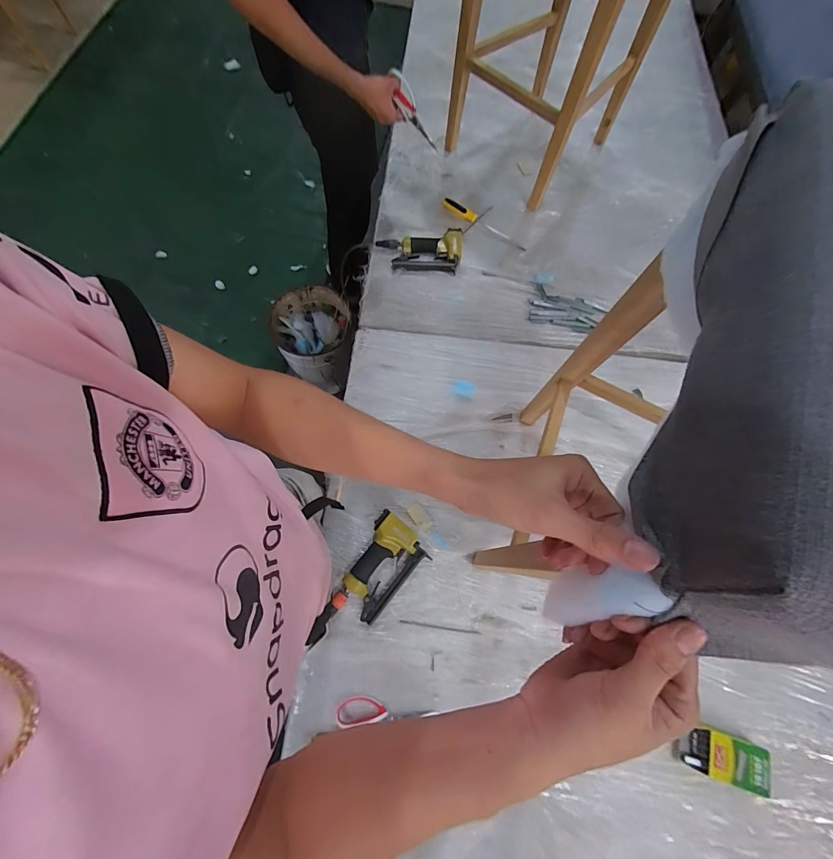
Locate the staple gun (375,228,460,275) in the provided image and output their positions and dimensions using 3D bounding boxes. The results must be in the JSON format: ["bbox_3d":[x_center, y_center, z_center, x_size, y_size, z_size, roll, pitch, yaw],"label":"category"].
[{"bbox_3d":[0.012,-0.489,1.019,0.224,0.042,0.119,-1,71,-3],"label":"staple gun"}]

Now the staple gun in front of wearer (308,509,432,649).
[{"bbox_3d":[-0.107,0.317,0.763,0.128,0.043,0.276,40,74,11],"label":"staple gun in front of wearer"}]

